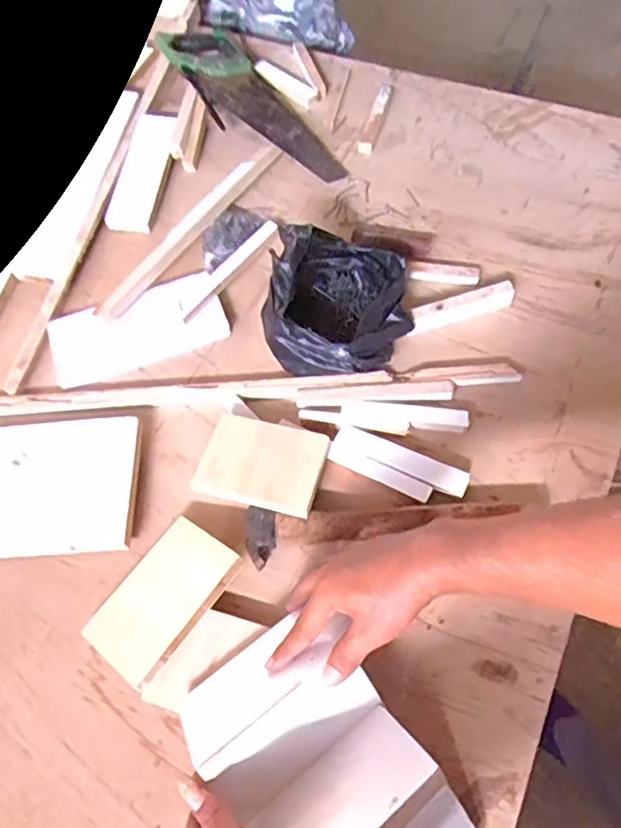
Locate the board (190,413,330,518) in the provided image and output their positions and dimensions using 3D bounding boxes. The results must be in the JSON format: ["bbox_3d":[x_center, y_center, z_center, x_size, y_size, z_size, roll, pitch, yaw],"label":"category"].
[{"bbox_3d":[-0.053,0.051,0.636,0.127,0.017,0.092,13,66,8],"label":"board"}]

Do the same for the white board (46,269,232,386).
[{"bbox_3d":[-0.221,-0.110,0.758,0.216,0.022,0.103,-23,64,-8],"label":"white board"}]

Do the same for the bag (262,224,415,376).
[{"bbox_3d":[0.032,-0.143,0.719,0.172,0.087,0.172,0,63,4],"label":"bag"}]

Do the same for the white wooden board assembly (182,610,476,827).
[{"bbox_3d":[0.012,0.287,0.475,0.145,0.078,0.240,-34,65,-13],"label":"white wooden board assembly"}]

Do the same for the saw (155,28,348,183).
[{"bbox_3d":[-0.097,-0.501,0.948,0.104,0.045,0.400,-35,66,-14],"label":"saw"}]

